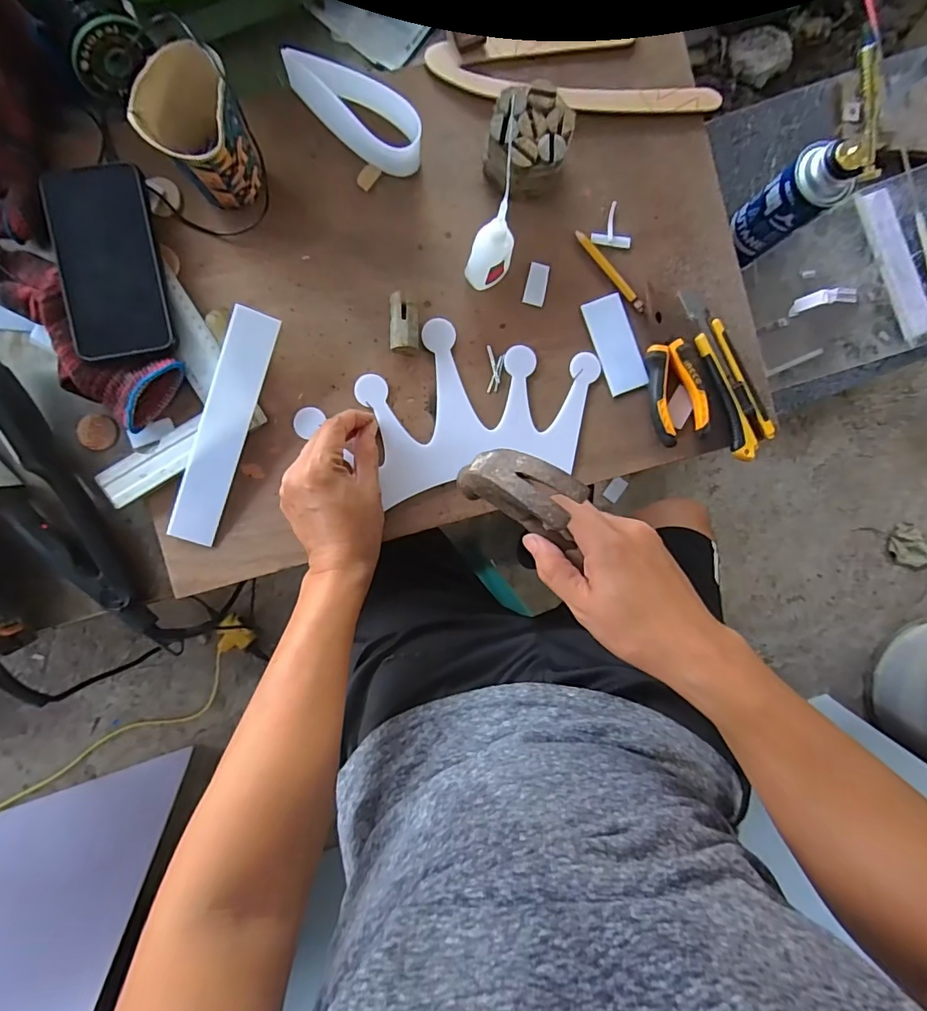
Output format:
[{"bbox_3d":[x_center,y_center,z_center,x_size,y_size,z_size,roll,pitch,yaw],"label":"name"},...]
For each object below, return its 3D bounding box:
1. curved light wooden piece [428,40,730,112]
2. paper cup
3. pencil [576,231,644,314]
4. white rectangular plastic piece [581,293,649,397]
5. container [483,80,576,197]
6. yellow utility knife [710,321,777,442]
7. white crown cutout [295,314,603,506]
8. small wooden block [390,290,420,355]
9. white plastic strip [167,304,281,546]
[{"bbox_3d":[0.104,-0.392,0.477,0.276,0.013,0.037,7,90,-3],"label":"curved light wooden piece"},{"bbox_3d":[-0.204,-0.296,0.415,0.067,0.098,0.073,0,91,-3],"label":"paper cup"},{"bbox_3d":[0.141,-0.224,0.485,0.009,0.005,0.096,-41,93,-2],"label":"pencil"},{"bbox_3d":[0.148,-0.156,0.491,0.039,0.006,0.093,-19,92,-3],"label":"white rectangular plastic piece"},{"bbox_3d":[0.057,-0.324,0.457,0.067,0.052,0.080,10,90,-3],"label":"container"},{"bbox_3d":[0.268,-0.121,0.487,0.021,0.010,0.123,-22,92,-3],"label":"yellow utility knife"},{"bbox_3d":[-0.010,-0.092,0.476,0.276,0.008,0.150,-11,91,-3],"label":"white crown cutout"},{"bbox_3d":[-0.054,-0.166,0.465,0.026,0.023,0.051,1,91,-3],"label":"small wooden block"},{"bbox_3d":[-0.212,-0.067,0.448,0.041,0.006,0.208,19,97,-10],"label":"white plastic strip"}]

